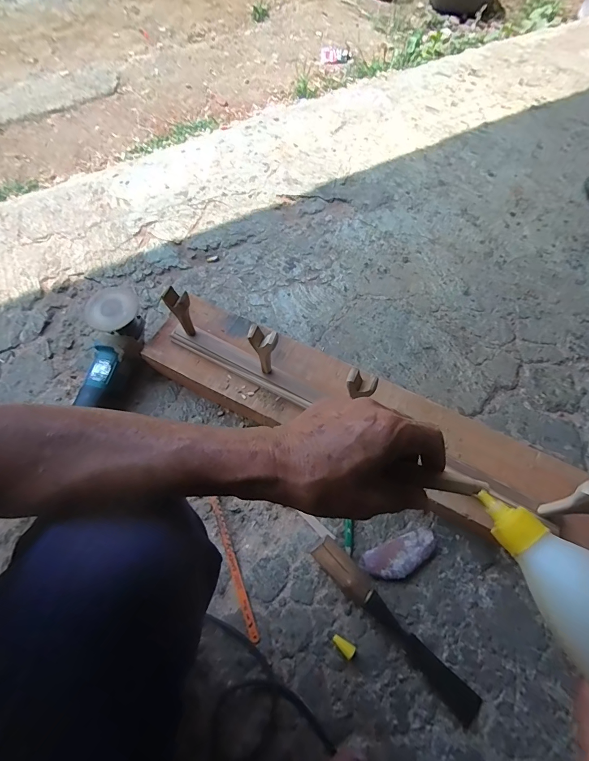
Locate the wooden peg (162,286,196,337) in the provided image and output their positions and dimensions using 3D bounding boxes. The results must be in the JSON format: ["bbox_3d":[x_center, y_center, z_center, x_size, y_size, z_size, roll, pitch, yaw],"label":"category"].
[{"bbox_3d":[-0.175,-0.103,0.571,0.033,0.111,0.025,-27,70,-11],"label":"wooden peg"}]

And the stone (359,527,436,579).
[{"bbox_3d":[0.162,0.269,0.548,0.118,0.019,0.047,-23,69,-9],"label":"stone"}]

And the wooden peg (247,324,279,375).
[{"bbox_3d":[-0.044,-0.040,0.538,0.039,0.110,0.025,16,68,7],"label":"wooden peg"}]

